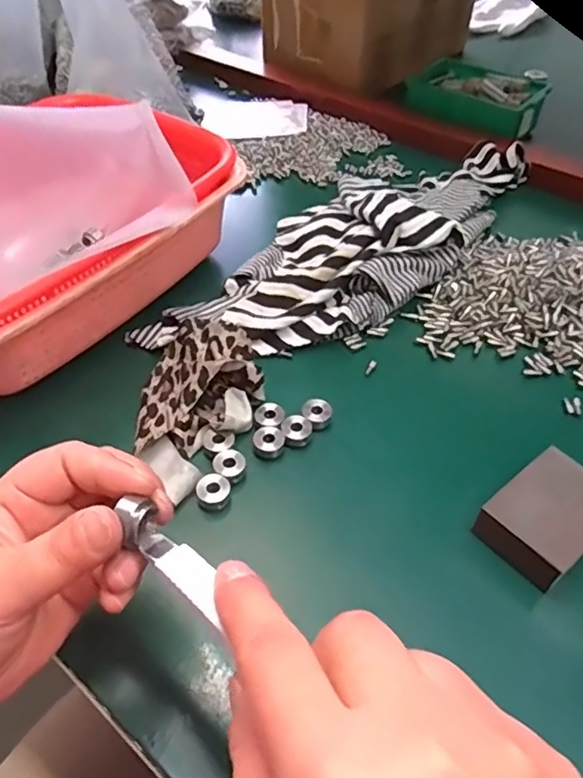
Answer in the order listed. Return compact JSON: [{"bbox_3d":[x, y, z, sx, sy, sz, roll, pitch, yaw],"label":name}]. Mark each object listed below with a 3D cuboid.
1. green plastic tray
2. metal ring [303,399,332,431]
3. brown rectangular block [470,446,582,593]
[{"bbox_3d":[0.213,-0.346,0.696,0.159,0.047,0.092,31,54,24],"label":"green plastic tray"},{"bbox_3d":[0.017,0.017,0.383,0.019,0.014,0.016,0,47,0],"label":"metal ring"},{"bbox_3d":[0.144,0.073,0.328,0.071,0.028,0.049,-31,54,-26],"label":"brown rectangular block"}]

